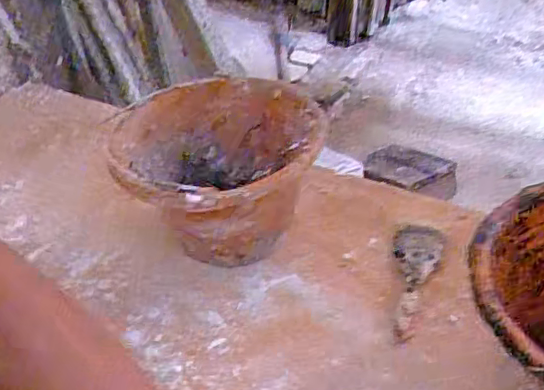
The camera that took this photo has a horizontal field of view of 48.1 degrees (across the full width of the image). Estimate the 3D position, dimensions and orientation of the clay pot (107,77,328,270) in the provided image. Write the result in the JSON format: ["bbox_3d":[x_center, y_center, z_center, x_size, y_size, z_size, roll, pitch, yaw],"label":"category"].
[{"bbox_3d":[-0.061,-0.017,0.765,0.237,0.163,0.233,-6,41,-2],"label":"clay pot"}]

